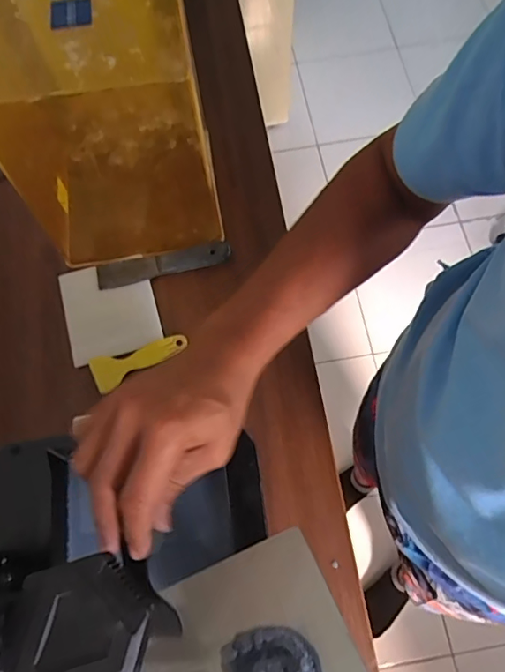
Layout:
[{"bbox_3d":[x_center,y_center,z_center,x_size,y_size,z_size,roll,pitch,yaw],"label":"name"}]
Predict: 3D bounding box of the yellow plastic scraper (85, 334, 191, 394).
[{"bbox_3d":[-0.149,0.034,0.661,0.126,0.015,0.045,-19,70,-5],"label":"yellow plastic scraper"}]

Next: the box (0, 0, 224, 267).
[{"bbox_3d":[-0.178,-0.272,0.624,0.230,0.297,0.233,-15,70,-4],"label":"box"}]

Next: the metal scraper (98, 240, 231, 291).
[{"bbox_3d":[-0.126,-0.103,0.712,0.188,0.021,0.039,-13,69,-3],"label":"metal scraper"}]

